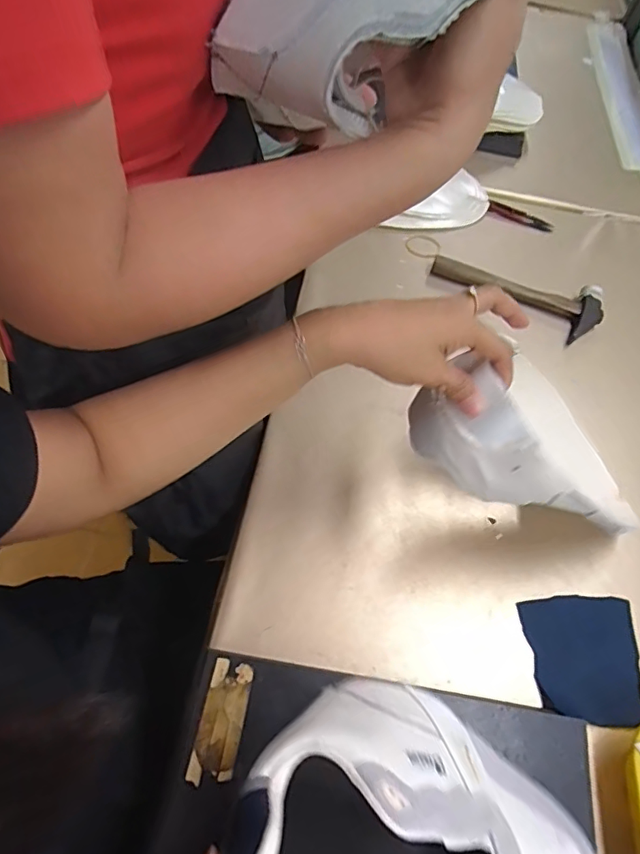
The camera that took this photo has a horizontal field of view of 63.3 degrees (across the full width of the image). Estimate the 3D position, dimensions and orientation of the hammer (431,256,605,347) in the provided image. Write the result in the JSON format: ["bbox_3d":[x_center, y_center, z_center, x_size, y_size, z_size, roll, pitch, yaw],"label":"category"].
[{"bbox_3d":[0.246,-0.166,0.658,0.214,0.030,0.078,18,61,3],"label":"hammer"}]

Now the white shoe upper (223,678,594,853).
[{"bbox_3d":[0.067,0.253,0.302,0.228,0.089,0.163,19,61,7],"label":"white shoe upper"}]

